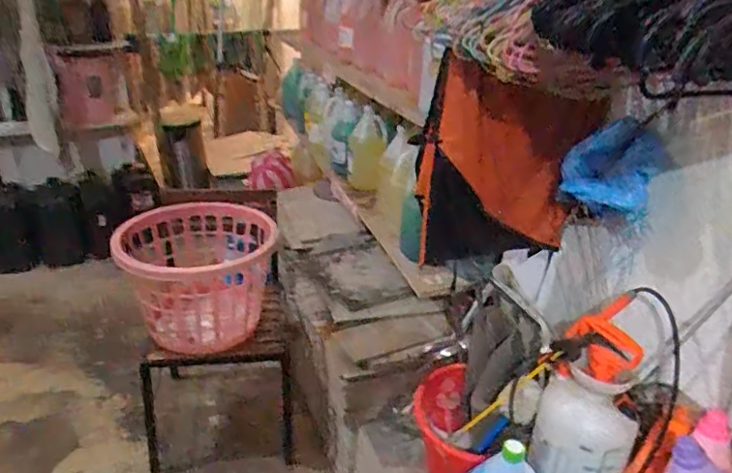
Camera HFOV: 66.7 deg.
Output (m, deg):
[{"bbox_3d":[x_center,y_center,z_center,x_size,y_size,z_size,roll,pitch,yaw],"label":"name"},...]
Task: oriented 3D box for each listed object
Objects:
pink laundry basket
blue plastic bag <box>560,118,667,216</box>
[{"bbox_3d":[-0.493,0.124,1.725,0.457,0.314,0.429,-3,27,-13],"label":"pink laundry basket"},{"bbox_3d":[0.462,-0.132,1.063,0.075,0.154,0.181,-20,35,-39],"label":"blue plastic bag"}]

